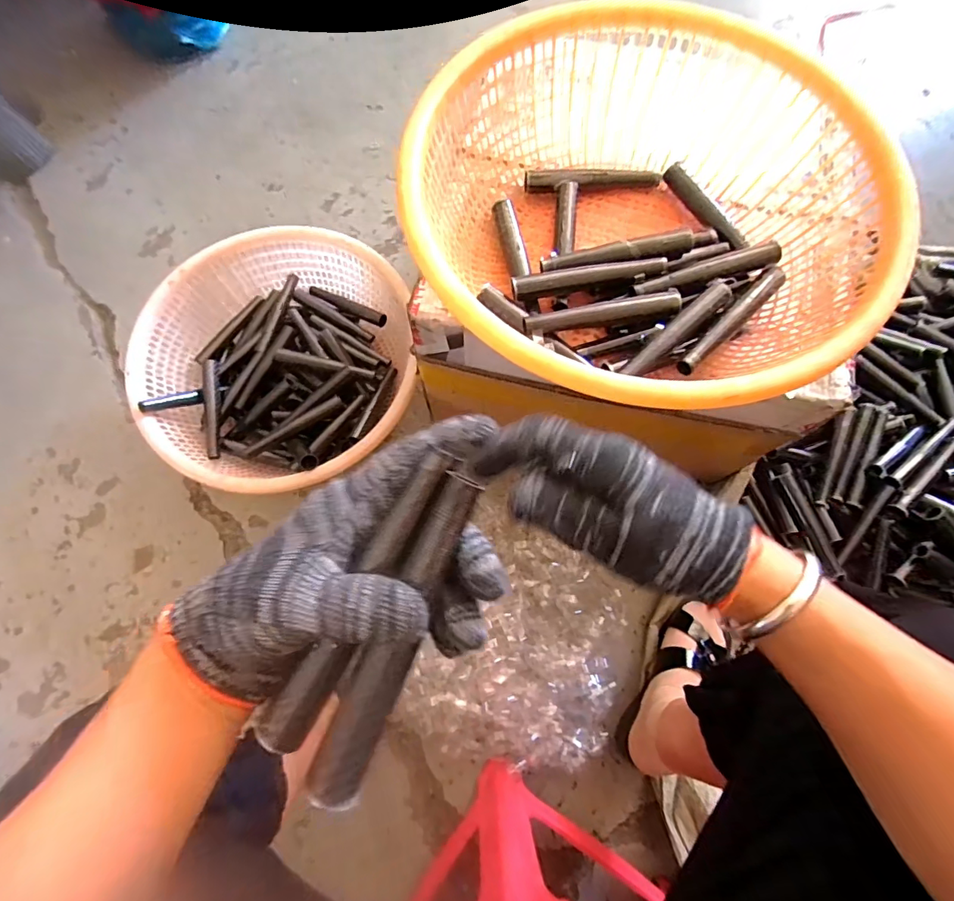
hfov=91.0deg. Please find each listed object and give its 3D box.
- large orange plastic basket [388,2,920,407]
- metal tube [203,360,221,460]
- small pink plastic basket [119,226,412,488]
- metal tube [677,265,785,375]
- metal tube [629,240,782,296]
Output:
[{"bbox_3d":[0.140,-0.206,0.435,0.381,0.137,0.384,0,74,0],"label":"large orange plastic basket"},{"bbox_3d":[-0.389,-0.062,0.687,0.019,0.015,0.154,-10,74,-3],"label":"metal tube"},{"bbox_3d":[-0.304,-0.141,0.729,0.370,0.126,0.351,0,74,-1],"label":"small pink plastic basket"},{"bbox_3d":[0.239,-0.126,0.433,0.155,0.017,0.019,-43,78,-11],"label":"metal tube"},{"bbox_3d":[0.221,-0.171,0.450,0.145,0.022,0.021,-16,74,-5],"label":"metal tube"}]

